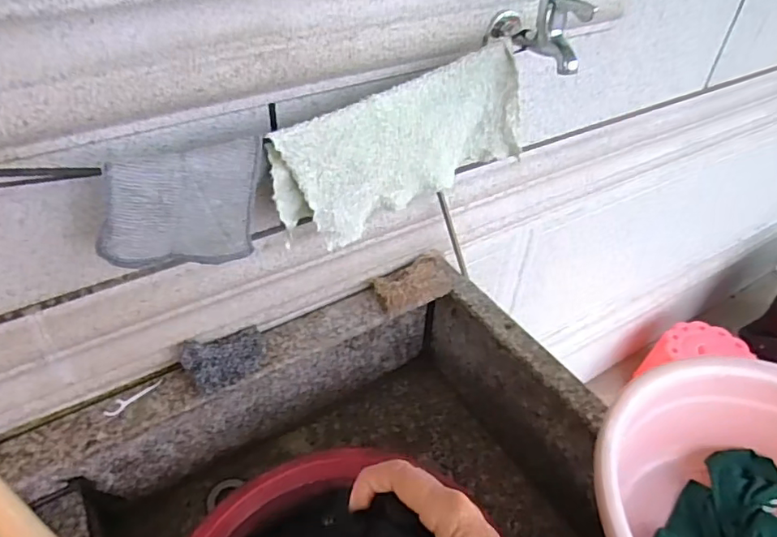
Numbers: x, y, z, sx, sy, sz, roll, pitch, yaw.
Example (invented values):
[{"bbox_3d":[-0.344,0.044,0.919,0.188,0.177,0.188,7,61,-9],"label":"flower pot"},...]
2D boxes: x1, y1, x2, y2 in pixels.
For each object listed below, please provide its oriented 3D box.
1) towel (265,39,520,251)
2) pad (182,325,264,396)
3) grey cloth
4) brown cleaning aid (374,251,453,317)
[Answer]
[{"bbox_3d":[0.015,-0.126,0.574,0.280,0.160,0.029,-19,47,-23],"label":"towel"},{"bbox_3d":[-0.191,0.108,0.652,0.094,0.015,0.062,-11,77,-34],"label":"pad"},{"bbox_3d":[-0.179,-0.052,0.480,0.126,0.117,0.016,-8,39,-31],"label":"grey cloth"},{"bbox_3d":[0.037,0.019,0.763,0.114,0.036,0.056,-23,49,-27],"label":"brown cleaning aid"}]

